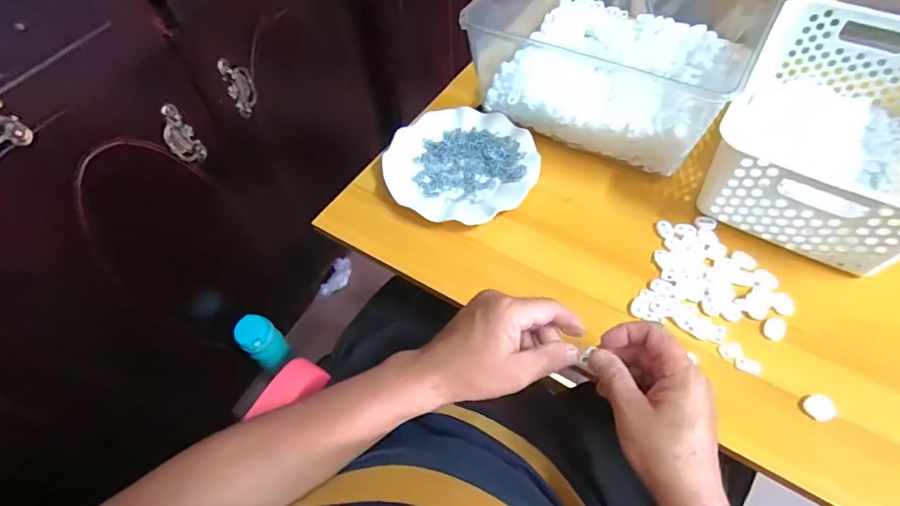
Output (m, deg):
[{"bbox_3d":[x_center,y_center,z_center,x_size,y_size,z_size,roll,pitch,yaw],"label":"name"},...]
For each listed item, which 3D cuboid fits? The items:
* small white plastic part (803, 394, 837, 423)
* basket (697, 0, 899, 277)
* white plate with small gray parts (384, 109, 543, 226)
[{"bbox_3d":[0.317,0.132,0.394,0.020,0.011,0.021,-2,55,2],"label":"small white plastic part"},{"bbox_3d":[0.423,-0.139,0.514,0.221,0.112,0.306,31,62,22],"label":"basket"},{"bbox_3d":[0.015,-0.109,0.574,0.183,0.022,0.181,-2,55,2],"label":"white plate with small gray parts"}]

